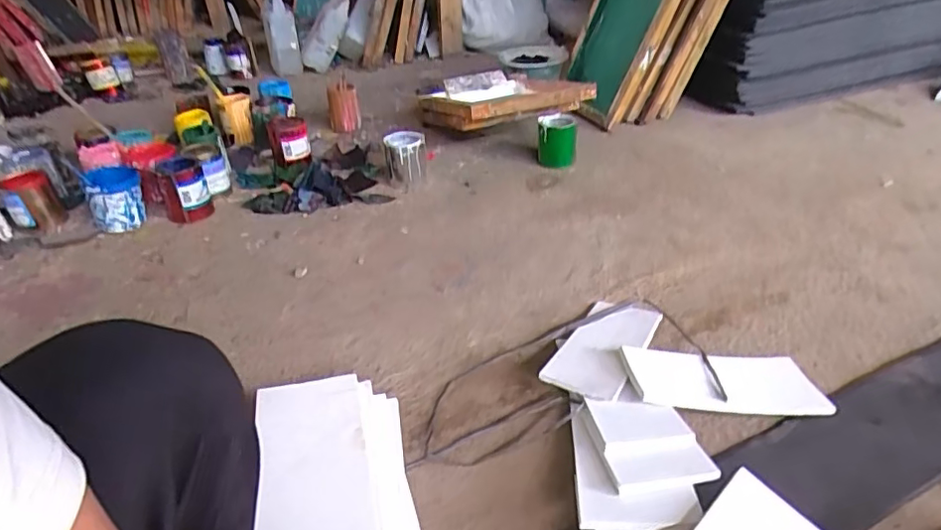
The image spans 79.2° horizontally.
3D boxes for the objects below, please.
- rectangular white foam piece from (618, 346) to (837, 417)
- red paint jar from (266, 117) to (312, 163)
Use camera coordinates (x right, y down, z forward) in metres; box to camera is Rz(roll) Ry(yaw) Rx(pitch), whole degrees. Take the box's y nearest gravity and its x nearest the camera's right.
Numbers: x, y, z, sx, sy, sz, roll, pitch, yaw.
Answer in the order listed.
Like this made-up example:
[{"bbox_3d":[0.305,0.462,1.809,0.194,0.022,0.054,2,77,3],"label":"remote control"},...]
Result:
[{"bbox_3d":[0.384,0.178,0.877,0.283,0.021,0.139,5,28,-3],"label":"rectangular white foam piece"},{"bbox_3d":[-0.517,-0.361,1.622,0.108,0.111,0.119,-16,37,-18],"label":"red paint jar"}]

